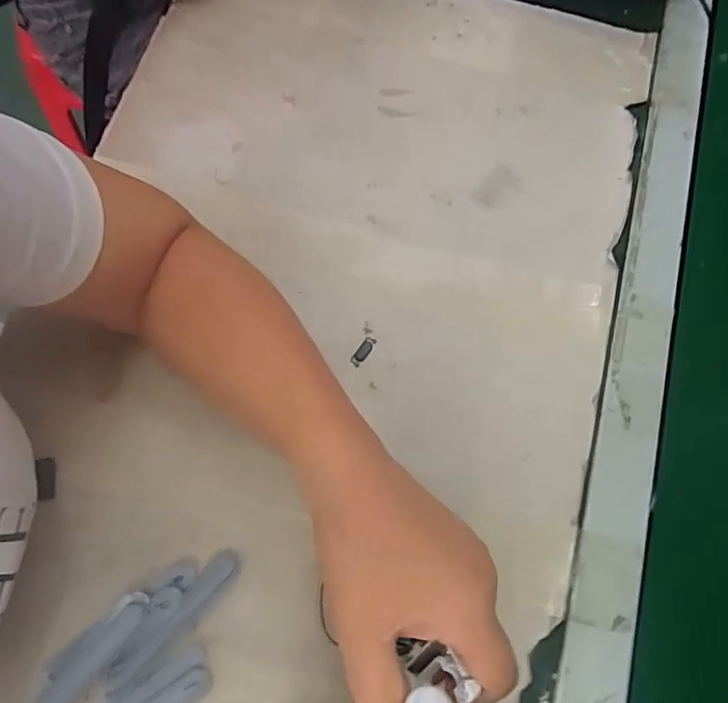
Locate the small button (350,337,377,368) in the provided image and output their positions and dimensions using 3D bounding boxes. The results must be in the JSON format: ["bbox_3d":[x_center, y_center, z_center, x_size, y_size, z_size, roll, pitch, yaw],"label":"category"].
[{"bbox_3d":[-0.001,0.000,0.379,0.008,0.004,0.024,34,76,8],"label":"small button"}]

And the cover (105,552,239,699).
[{"bbox_3d":[-0.112,0.160,0.322,0.018,0.009,0.095,42,76,8],"label":"cover"}]

